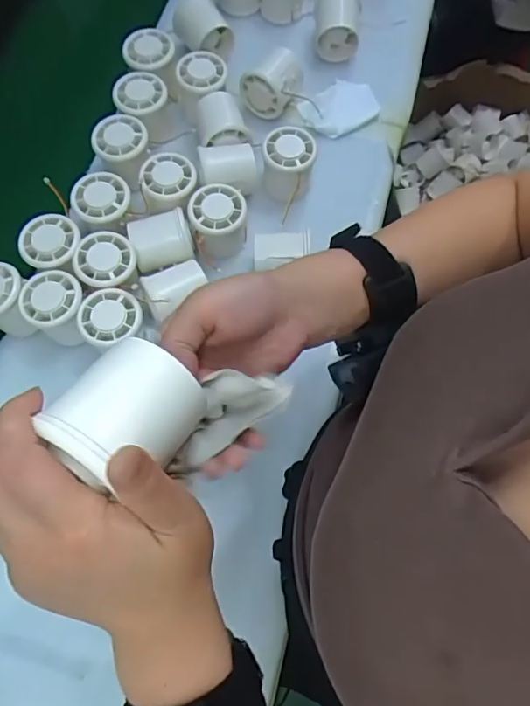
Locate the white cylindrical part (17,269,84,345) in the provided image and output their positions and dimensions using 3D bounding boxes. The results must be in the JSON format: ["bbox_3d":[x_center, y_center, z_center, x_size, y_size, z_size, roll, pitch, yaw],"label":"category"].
[{"bbox_3d":[-0.192,-0.041,0.472,0.053,0.053,0.054,0,71,-1],"label":"white cylindrical part"}]

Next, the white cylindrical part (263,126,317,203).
[{"bbox_3d":[0.024,-0.196,0.528,0.053,0.047,0.061,6,71,1],"label":"white cylindrical part"}]

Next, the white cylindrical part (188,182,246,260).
[{"bbox_3d":[-0.047,-0.131,0.508,0.054,0.052,0.051,0,71,-1],"label":"white cylindrical part"}]

